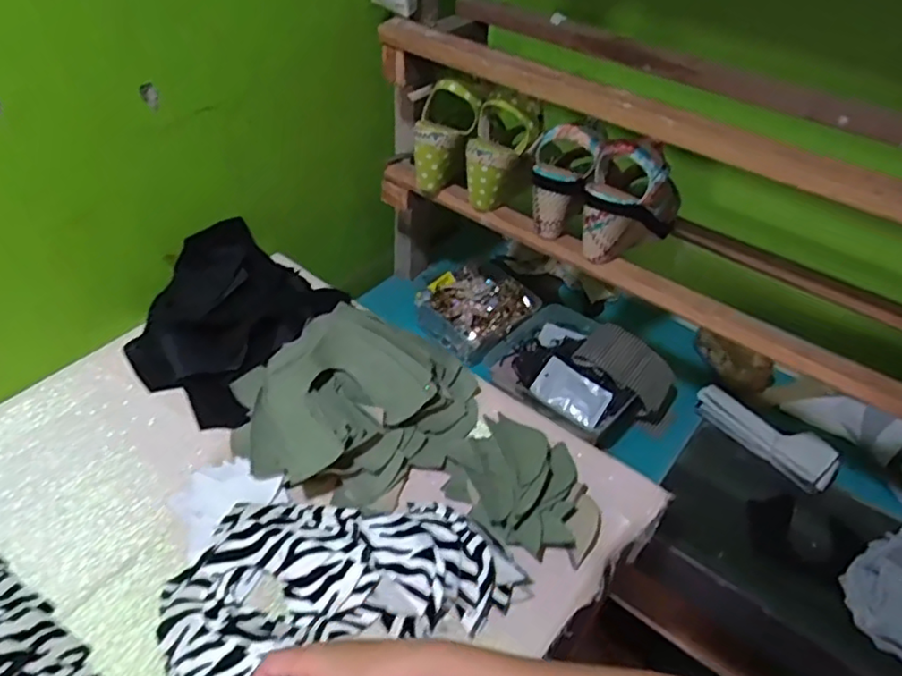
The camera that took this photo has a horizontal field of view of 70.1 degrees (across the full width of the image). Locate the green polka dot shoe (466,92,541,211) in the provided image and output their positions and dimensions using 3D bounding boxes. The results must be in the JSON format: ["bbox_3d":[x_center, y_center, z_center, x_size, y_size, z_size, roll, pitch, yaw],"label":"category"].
[{"bbox_3d":[0.062,-0.236,0.818,0.081,0.129,0.086,14,43,8],"label":"green polka dot shoe"}]

